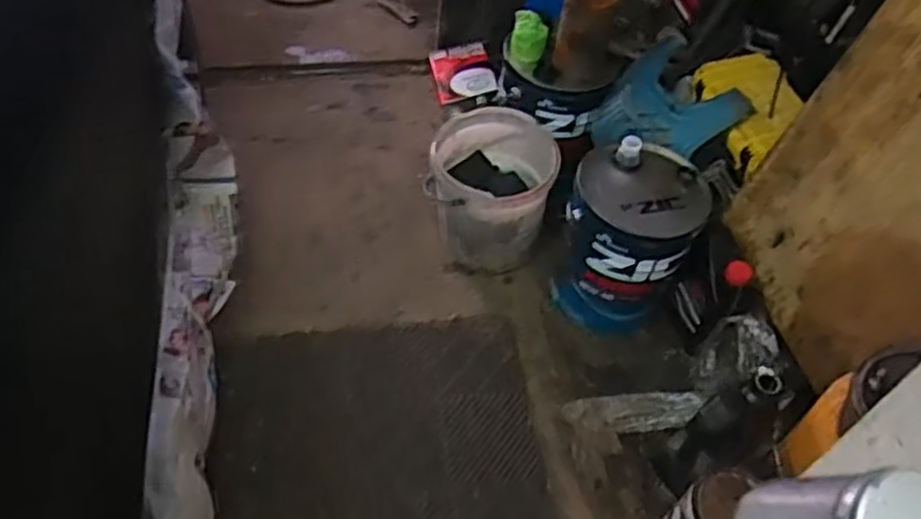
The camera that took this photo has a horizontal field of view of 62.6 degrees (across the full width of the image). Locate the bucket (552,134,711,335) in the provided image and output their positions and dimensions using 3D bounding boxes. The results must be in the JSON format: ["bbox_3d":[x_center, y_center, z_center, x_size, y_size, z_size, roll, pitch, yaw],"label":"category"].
[{"bbox_3d":[0.382,-0.057,1.731,0.272,0.377,0.295,3,51,-4],"label":"bucket"}]

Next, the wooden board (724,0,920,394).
[{"bbox_3d":[0.794,-0.141,1.412,0.031,0.764,0.544,0,52,-20],"label":"wooden board"}]

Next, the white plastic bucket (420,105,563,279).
[{"bbox_3d":[0.064,-0.152,1.867,0.281,0.311,0.306,3,51,-4],"label":"white plastic bucket"}]

